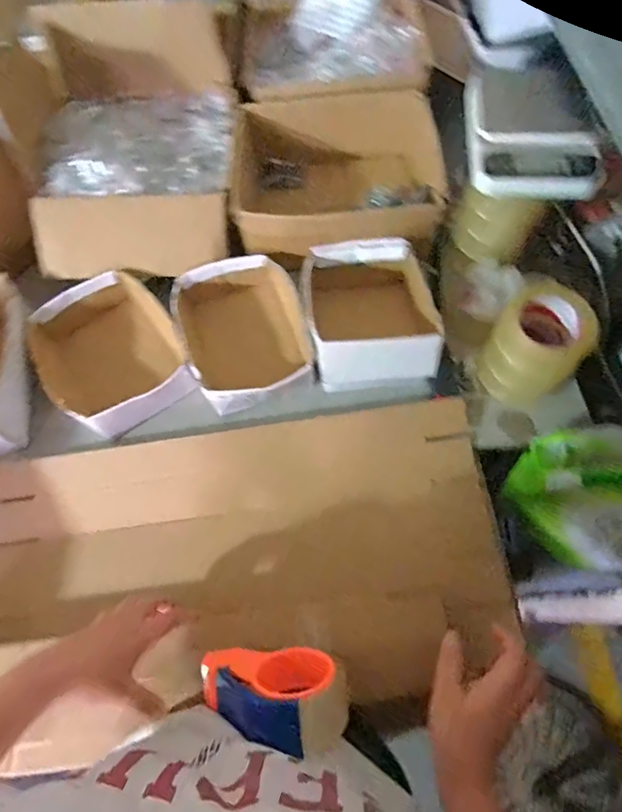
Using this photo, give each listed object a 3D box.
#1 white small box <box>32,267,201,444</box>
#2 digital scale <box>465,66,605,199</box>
[{"bbox_3d":[-0.305,-0.077,0.710,0.192,0.077,0.247,-32,68,-10],"label":"white small box"},{"bbox_3d":[0.286,-0.363,0.591,0.154,0.046,0.206,3,66,4],"label":"digital scale"}]

